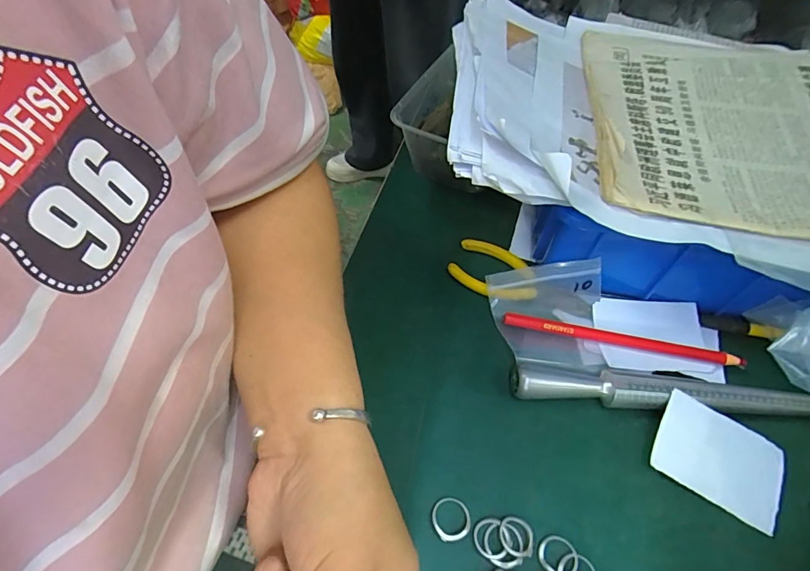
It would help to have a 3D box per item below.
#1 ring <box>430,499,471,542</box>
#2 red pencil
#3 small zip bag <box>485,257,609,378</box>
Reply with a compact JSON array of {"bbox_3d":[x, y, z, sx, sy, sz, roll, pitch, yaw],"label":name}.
[{"bbox_3d":[0.026,0.131,0.244,0.022,0.004,0.021,2,55,-3],"label":"ring"},{"bbox_3d":[0.153,0.039,0.307,0.162,0.010,0.007,12,55,4],"label":"red pencil"},{"bbox_3d":[0.103,0.022,0.303,0.080,0.039,0.071,3,55,-3],"label":"small zip bag"}]

